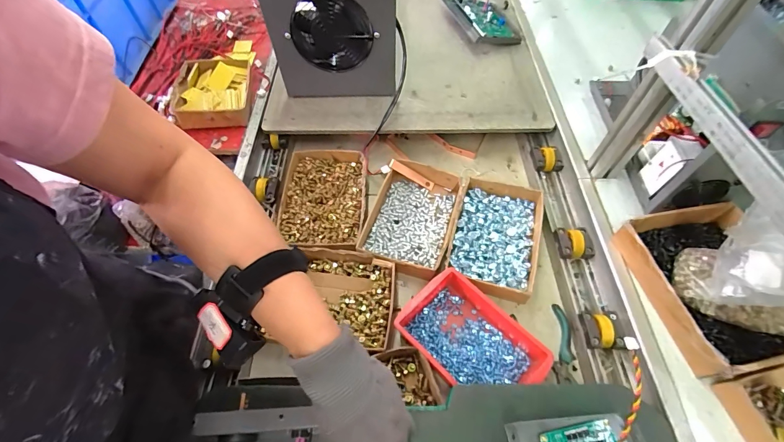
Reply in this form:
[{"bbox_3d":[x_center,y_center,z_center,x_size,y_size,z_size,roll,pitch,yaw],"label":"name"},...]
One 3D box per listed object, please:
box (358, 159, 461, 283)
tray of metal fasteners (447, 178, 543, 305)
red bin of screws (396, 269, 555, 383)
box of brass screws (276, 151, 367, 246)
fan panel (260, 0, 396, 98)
[{"bbox_3d":[0.035,-0.009,0.659,0.154,0.041,0.222,16,58,9],"label":"box"},{"bbox_3d":[0.188,0.028,0.631,0.148,0.038,0.223,18,59,10],"label":"tray of metal fasteners"},{"bbox_3d":[0.116,0.181,0.528,0.140,0.055,0.200,-38,65,-22],"label":"red bin of screws"},{"bbox_3d":[-0.132,-0.044,0.674,0.158,0.039,0.213,0,57,-1],"label":"box of brass screws"},{"bbox_3d":[-0.113,-0.373,0.612,0.229,0.353,0.047,6,58,5],"label":"fan panel"}]

